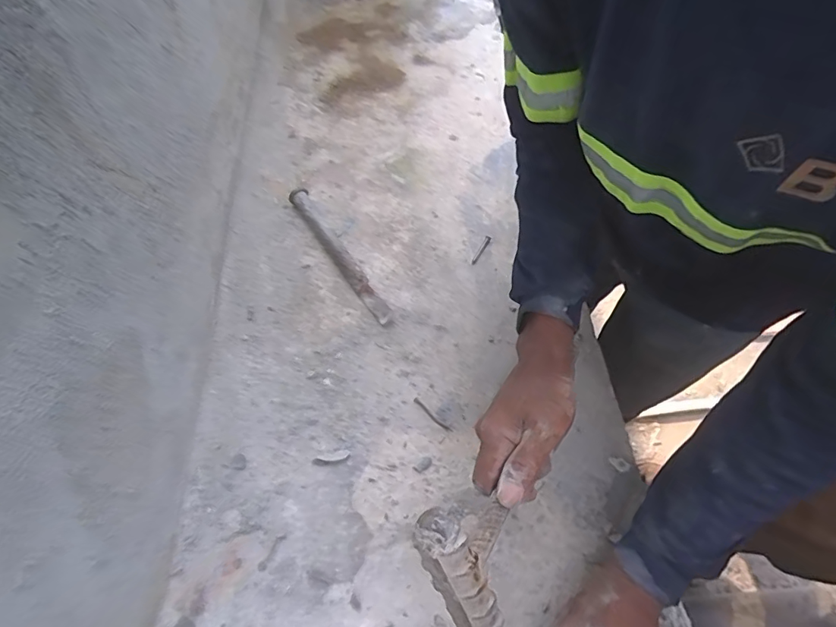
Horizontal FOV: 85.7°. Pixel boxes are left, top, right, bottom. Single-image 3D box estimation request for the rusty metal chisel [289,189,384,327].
[{"bbox_3d":[-0.108,-0.081,0.597,0.022,0.027,0.238,-29,65,-17],"label":"rusty metal chisel"}]

